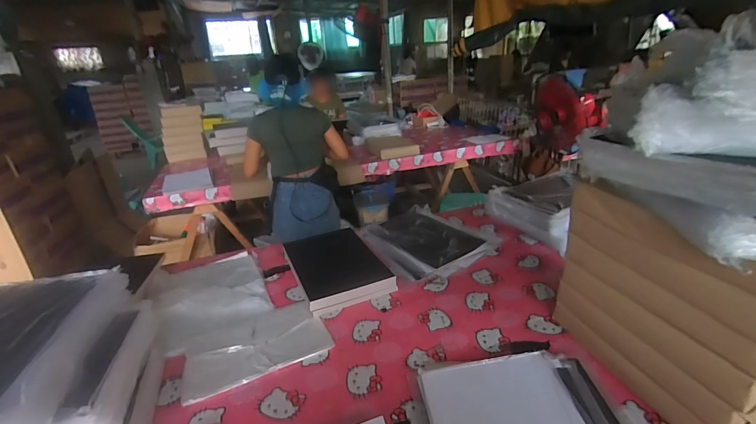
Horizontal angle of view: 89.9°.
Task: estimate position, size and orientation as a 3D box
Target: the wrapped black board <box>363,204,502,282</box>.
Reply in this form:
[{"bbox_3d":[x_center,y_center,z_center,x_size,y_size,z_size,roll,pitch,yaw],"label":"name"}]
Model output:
[{"bbox_3d":[0.175,0.090,1.350,0.398,0.036,0.423,-15,26,-25],"label":"wrapped black board"}]

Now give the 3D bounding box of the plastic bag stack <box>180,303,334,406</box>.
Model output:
[{"bbox_3d":[-0.294,0.315,0.913,0.317,0.009,0.207,-14,26,-24],"label":"plastic bag stack"}]

